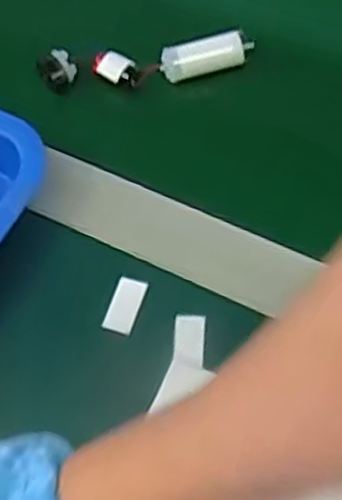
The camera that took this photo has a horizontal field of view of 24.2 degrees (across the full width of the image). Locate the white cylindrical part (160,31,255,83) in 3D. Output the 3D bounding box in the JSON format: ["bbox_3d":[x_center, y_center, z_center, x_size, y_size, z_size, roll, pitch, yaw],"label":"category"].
[{"bbox_3d":[0.022,-0.120,0.488,0.056,0.016,0.018,-12,63,-2],"label":"white cylindrical part"}]

